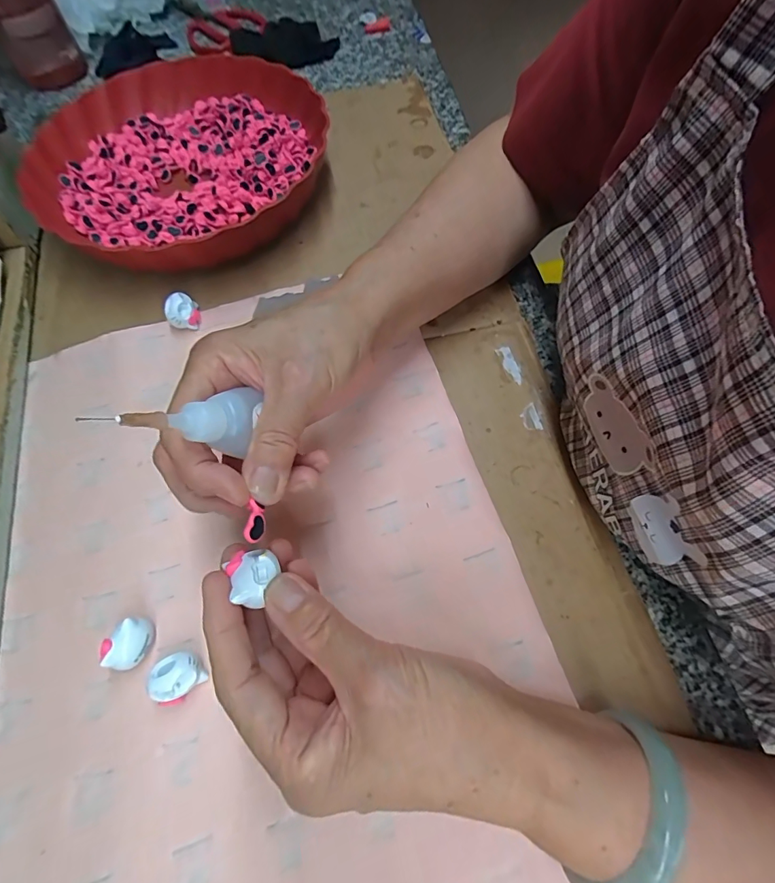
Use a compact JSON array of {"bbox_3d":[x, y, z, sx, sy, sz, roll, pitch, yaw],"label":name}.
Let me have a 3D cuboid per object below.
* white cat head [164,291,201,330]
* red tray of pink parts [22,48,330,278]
[{"bbox_3d":[-0.153,-0.096,0.332,0.023,0.022,0.020,-32,68,-13],"label":"white cat head"},{"bbox_3d":[-0.168,-0.238,0.379,0.246,0.045,0.232,29,69,14],"label":"red tray of pink parts"}]

